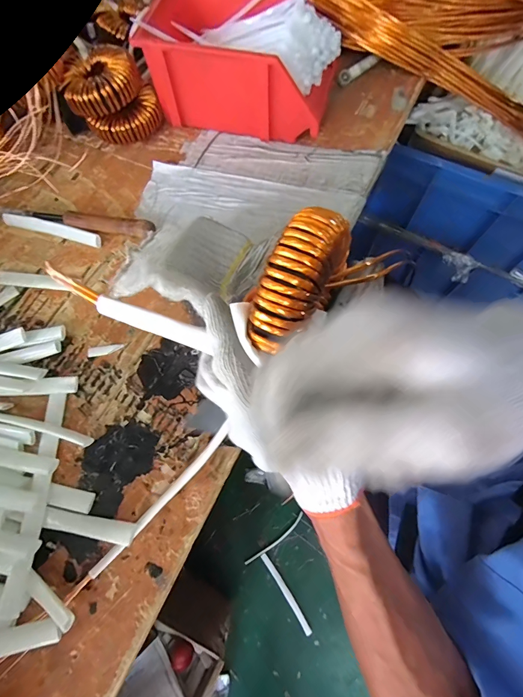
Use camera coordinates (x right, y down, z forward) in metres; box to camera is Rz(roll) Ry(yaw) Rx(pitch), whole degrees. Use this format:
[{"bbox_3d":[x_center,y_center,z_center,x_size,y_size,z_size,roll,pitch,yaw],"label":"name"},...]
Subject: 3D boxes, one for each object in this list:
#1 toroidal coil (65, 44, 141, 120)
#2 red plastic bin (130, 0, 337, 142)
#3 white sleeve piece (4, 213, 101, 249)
[{"bbox_3d":[-0.220,-0.370,0.478,0.081,0.031,0.105,26,74,10],"label":"toroidal coil"},{"bbox_3d":[-0.032,-0.406,0.488,0.263,0.104,0.157,15,72,6],"label":"red plastic bin"},{"bbox_3d":[-0.279,-0.160,0.459,0.144,0.016,0.016,17,72,7],"label":"white sleeve piece"}]

